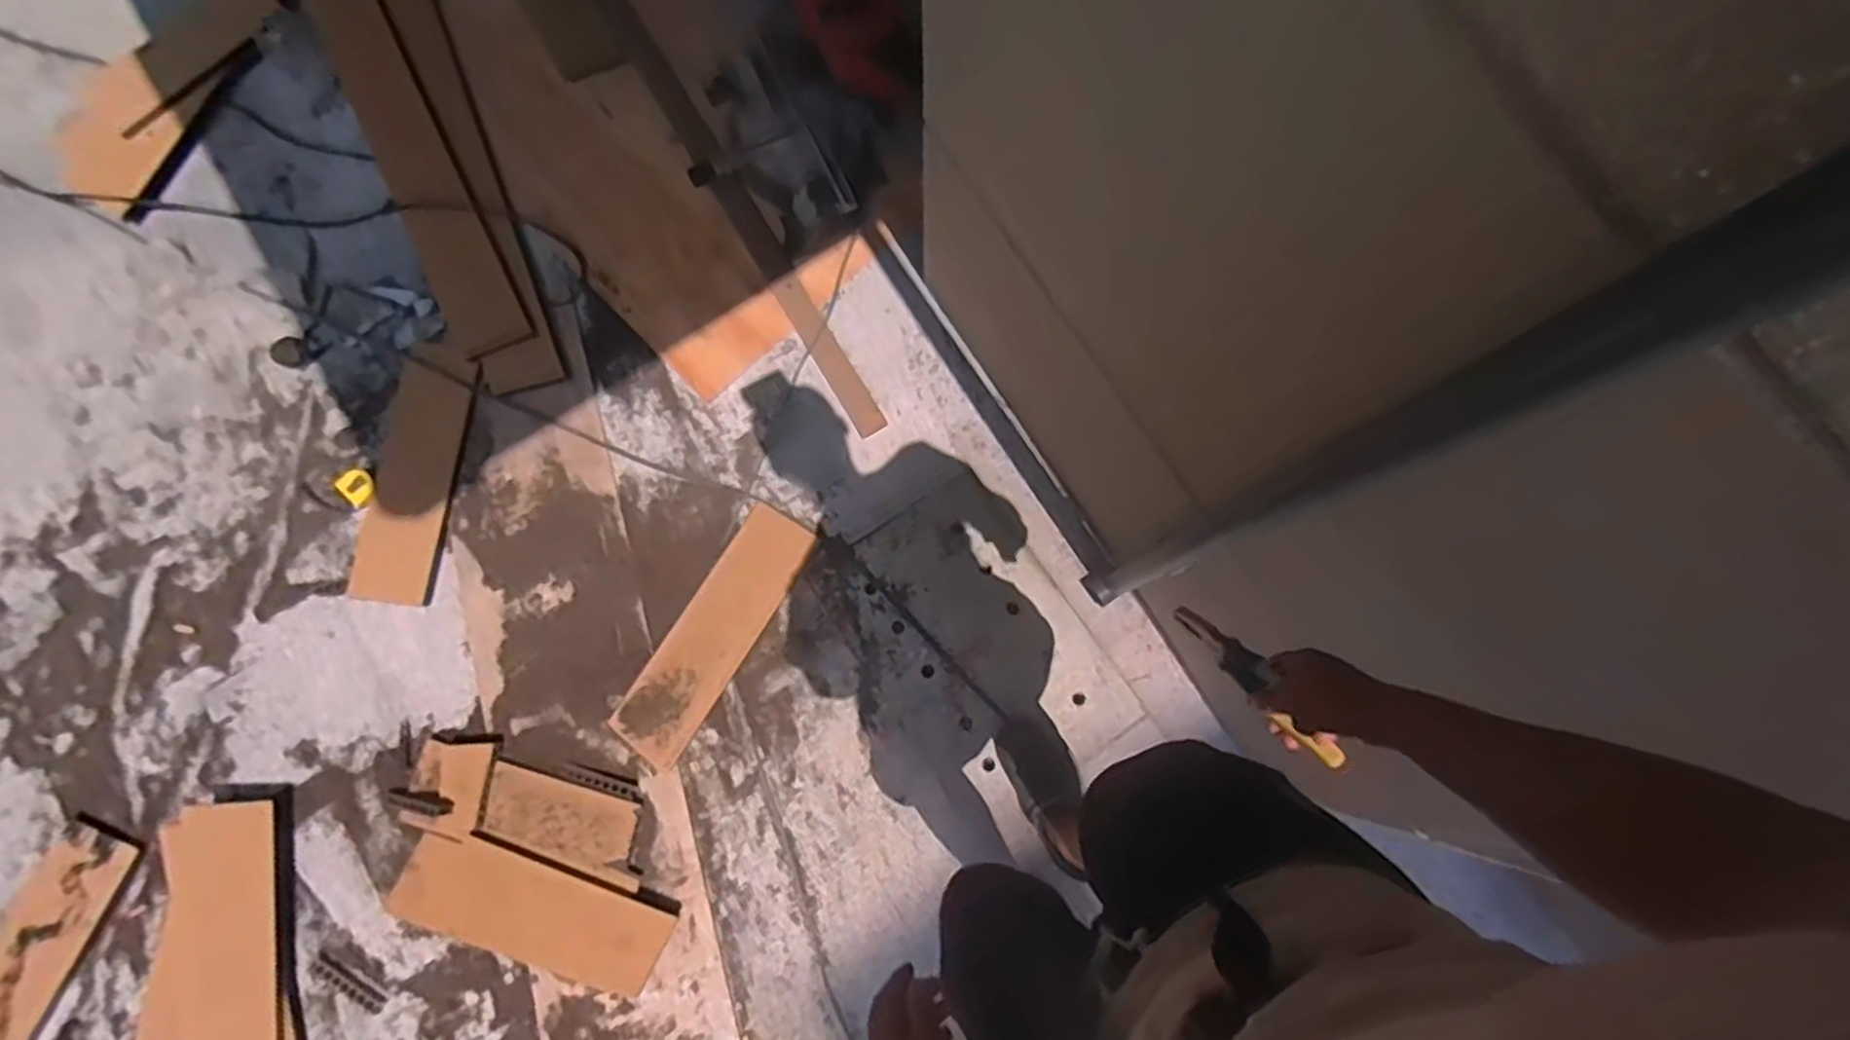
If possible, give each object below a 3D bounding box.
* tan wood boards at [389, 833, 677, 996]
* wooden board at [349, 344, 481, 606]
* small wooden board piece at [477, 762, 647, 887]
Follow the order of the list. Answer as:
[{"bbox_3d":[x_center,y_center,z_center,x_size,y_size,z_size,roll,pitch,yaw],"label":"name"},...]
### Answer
[{"bbox_3d":[-0.689,0.674,1.355,0.484,0.029,0.173,16,93,5],"label":"tan wood boards"},{"bbox_3d":[-0.992,-0.095,1.512,0.161,0.017,0.497,6,79,0],"label":"wooden board"},{"bbox_3d":[-0.637,0.539,1.388,0.293,0.016,0.130,19,66,-3],"label":"small wooden board piece"}]

